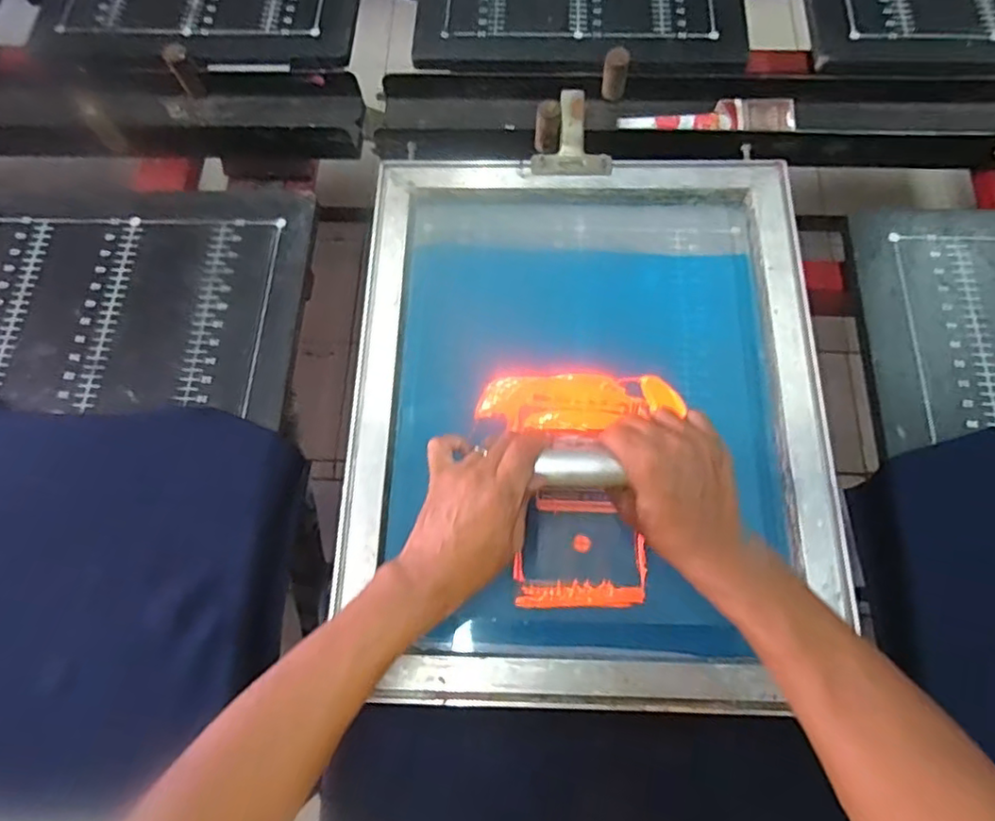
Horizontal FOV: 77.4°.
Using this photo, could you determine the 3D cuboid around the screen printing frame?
[{"bbox_3d":[0.083,-0.009,0.570,0.415,0.034,0.507,1,72,3],"label":"screen printing frame"}]

